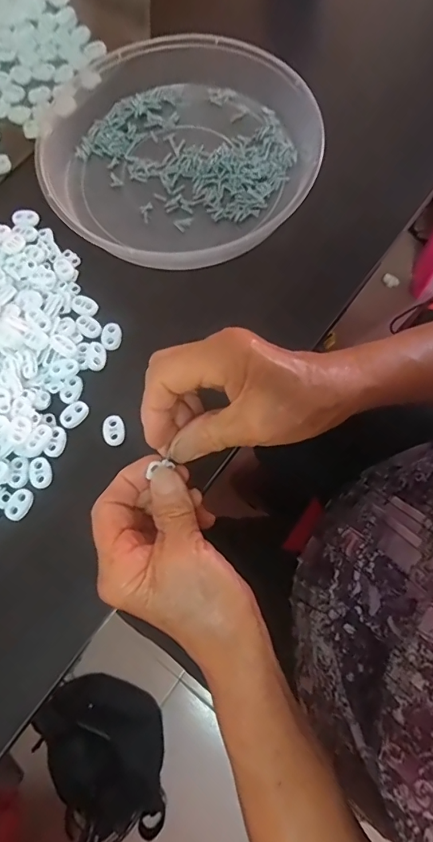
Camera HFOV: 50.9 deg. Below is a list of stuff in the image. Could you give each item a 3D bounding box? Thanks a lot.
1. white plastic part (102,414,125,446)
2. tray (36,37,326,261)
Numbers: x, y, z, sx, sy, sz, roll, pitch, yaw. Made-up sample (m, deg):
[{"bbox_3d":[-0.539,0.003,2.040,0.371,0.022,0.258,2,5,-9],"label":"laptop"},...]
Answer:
[{"bbox_3d":[-0.076,0.007,0.335,0.016,0.004,0.024,-9,71,-2],"label":"white plastic part"},{"bbox_3d":[-0.033,-0.244,0.396,0.232,0.036,0.244,-1,71,1],"label":"tray"}]

